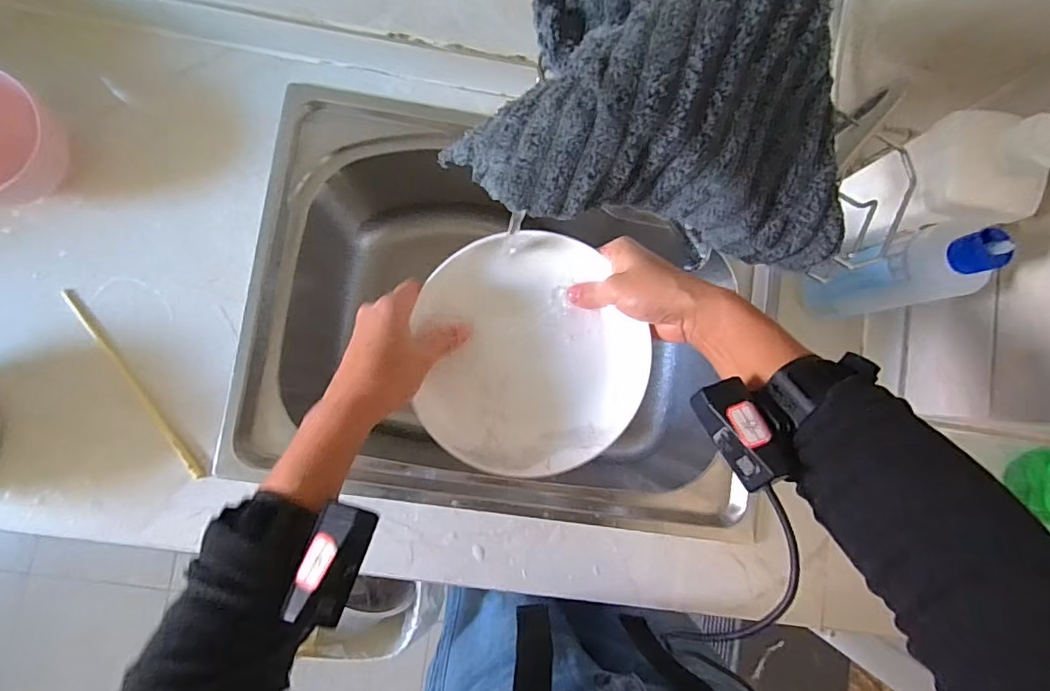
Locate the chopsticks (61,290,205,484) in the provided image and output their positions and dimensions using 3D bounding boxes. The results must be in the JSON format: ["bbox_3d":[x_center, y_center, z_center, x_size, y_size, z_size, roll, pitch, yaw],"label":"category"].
[{"bbox_3d":[-0.403,0.041,0.551,0.011,0.010,0.236,-35,89,-6],"label":"chopsticks"}]

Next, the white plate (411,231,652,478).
[{"bbox_3d":[-0.003,0.002,0.450,0.205,0.037,0.205,-2,75,9],"label":"white plate"}]

